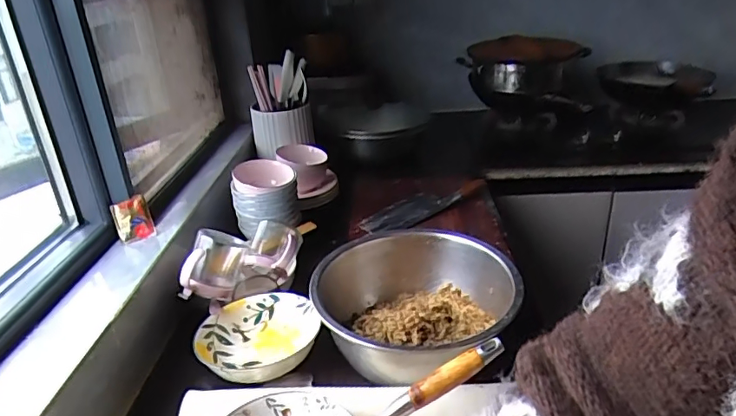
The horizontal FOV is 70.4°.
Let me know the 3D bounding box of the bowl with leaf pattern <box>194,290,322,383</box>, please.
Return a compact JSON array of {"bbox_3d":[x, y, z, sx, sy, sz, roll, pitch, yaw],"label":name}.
[{"bbox_3d":[-0.160,0.197,0.774,0.170,0.060,0.166,-2,25,1],"label":"bowl with leaf pattern"}]

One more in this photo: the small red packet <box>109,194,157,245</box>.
[{"bbox_3d":[-0.397,0.020,0.880,0.057,0.073,0.013,-21,2,-18],"label":"small red packet"}]

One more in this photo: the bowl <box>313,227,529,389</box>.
[{"bbox_3d":[0.070,0.145,0.756,0.279,0.110,0.280,-2,25,1],"label":"bowl"}]

